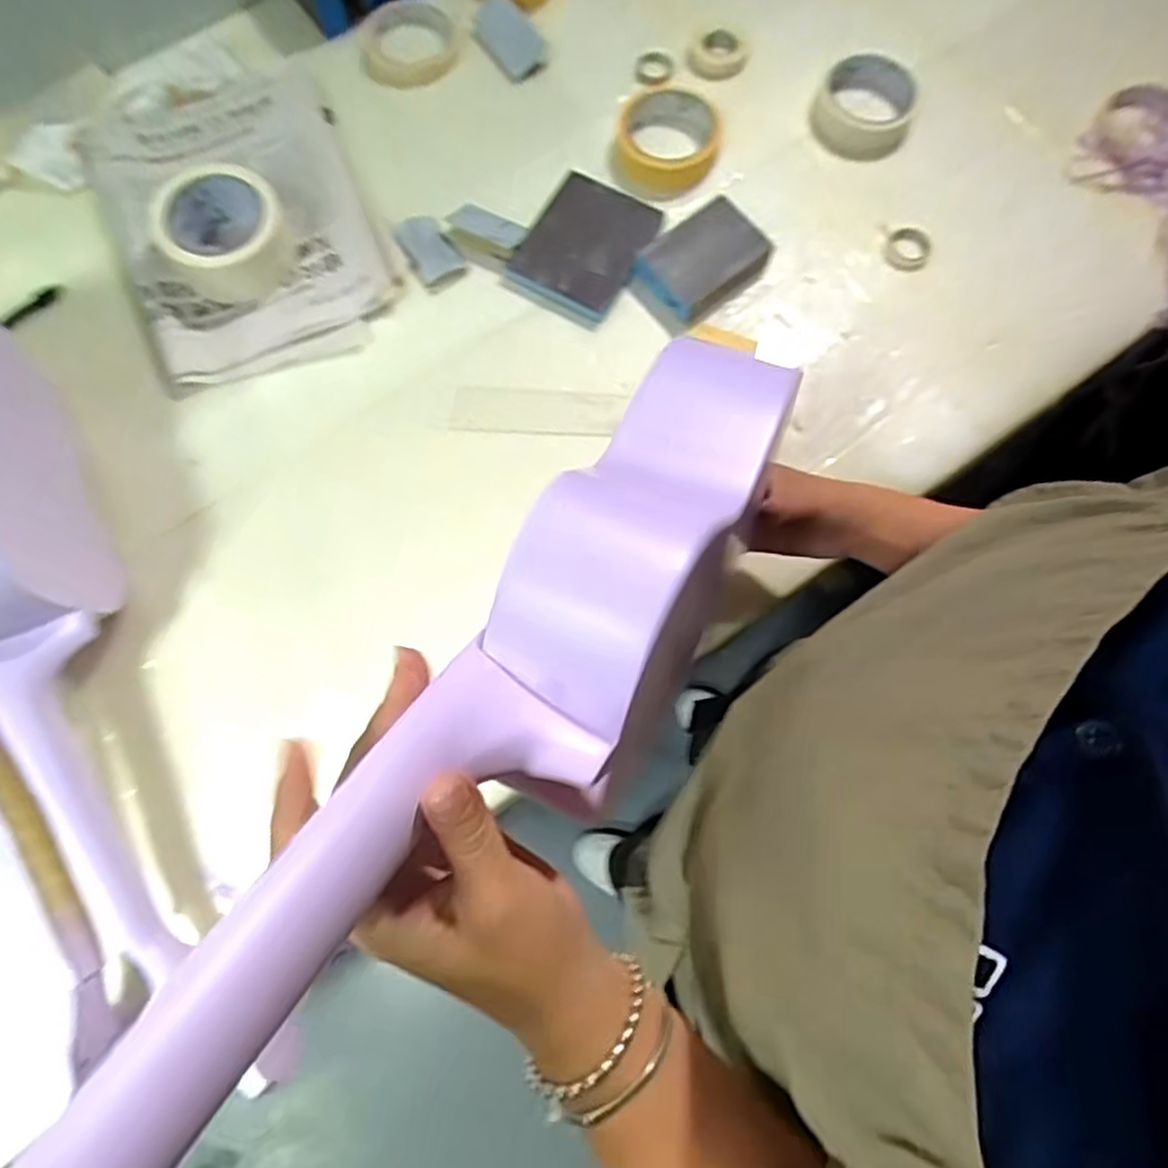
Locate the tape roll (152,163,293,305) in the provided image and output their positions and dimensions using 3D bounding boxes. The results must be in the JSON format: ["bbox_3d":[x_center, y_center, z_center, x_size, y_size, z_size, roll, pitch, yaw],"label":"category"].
[{"bbox_3d":[-0.302,-0.298,0.603,0.101,0.059,0.084,-35,77,-9],"label":"tape roll"}]

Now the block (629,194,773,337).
[{"bbox_3d":[0.097,-0.269,0.604,0.105,0.036,0.074,-33,77,-8],"label":"block"}]

